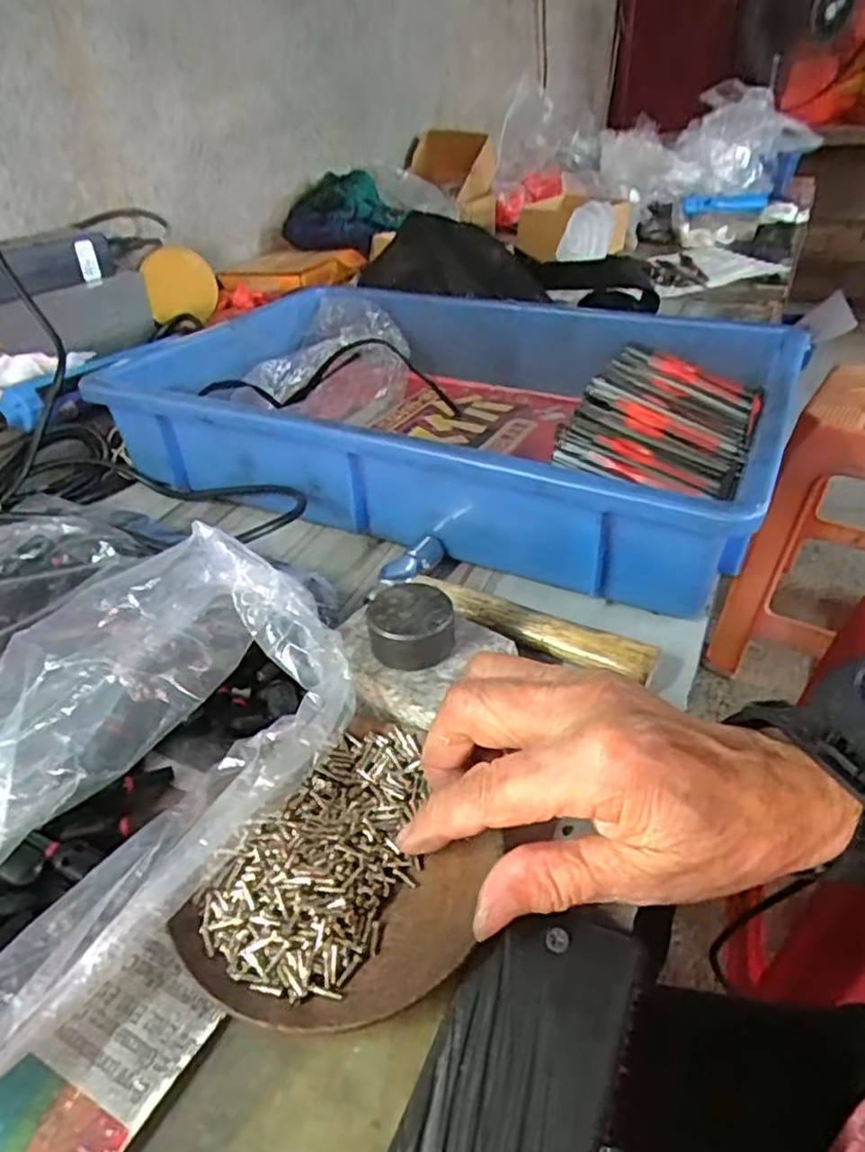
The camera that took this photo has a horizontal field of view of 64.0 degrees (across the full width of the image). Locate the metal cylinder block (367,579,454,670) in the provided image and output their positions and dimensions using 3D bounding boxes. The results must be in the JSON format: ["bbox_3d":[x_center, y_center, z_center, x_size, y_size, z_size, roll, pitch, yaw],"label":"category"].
[{"bbox_3d":[-0.010,0.023,0.308,0.036,0.024,0.034,-8,36,-6],"label":"metal cylinder block"}]

